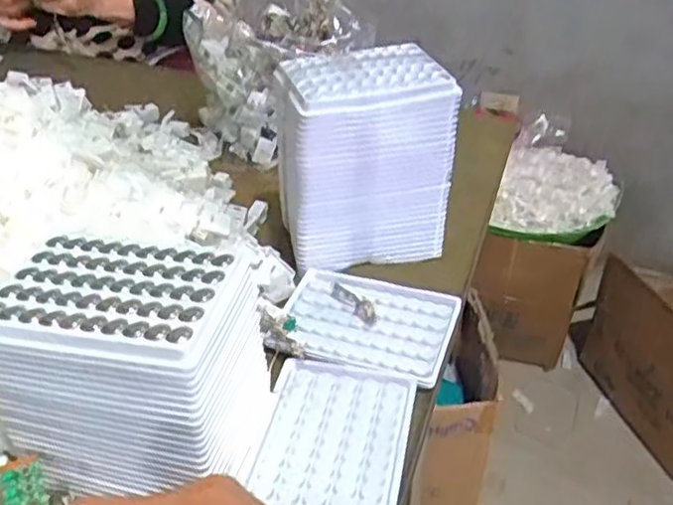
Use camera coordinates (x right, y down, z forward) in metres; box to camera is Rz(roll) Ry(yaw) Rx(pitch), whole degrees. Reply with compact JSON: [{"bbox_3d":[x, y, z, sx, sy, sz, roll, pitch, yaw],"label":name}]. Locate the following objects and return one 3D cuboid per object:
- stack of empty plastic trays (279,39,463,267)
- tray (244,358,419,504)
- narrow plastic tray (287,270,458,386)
[{"bbox_3d":[0.022,-0.083,0.583,0.139,0.150,0.098,-4,36,-6],"label":"stack of empty plastic trays"},{"bbox_3d":[-0.002,0.119,0.441,0.092,0.008,0.122,8,36,10],"label":"tray"},{"bbox_3d":[0.022,0.052,0.526,0.130,0.012,0.093,12,37,16],"label":"narrow plastic tray"}]

